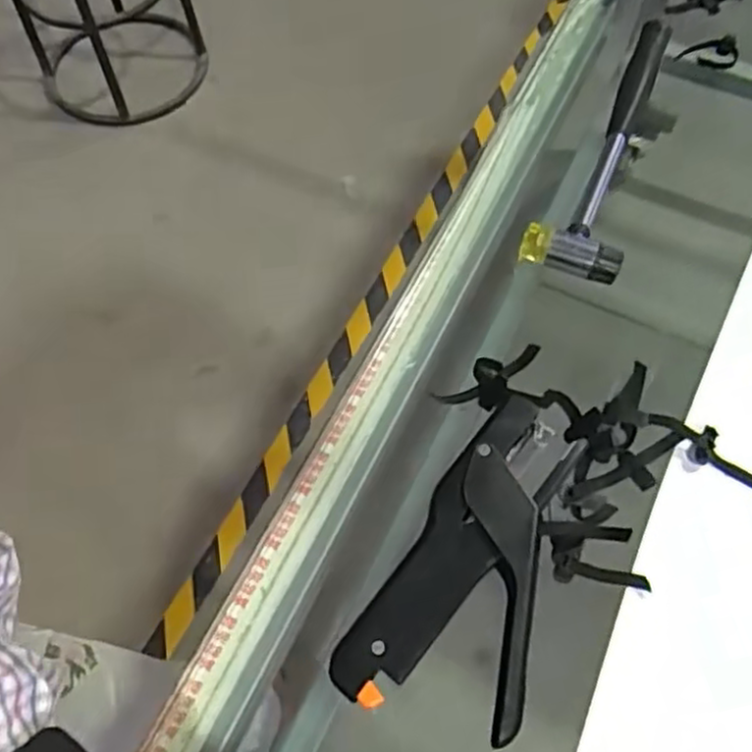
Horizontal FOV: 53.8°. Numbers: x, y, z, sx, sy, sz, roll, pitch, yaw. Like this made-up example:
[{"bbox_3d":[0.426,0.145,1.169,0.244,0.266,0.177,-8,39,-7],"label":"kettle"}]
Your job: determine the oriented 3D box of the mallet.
[{"bbox_3d":[0.157,-0.167,0.515,0.060,0.020,0.238,16,63,9],"label":"mallet"}]

